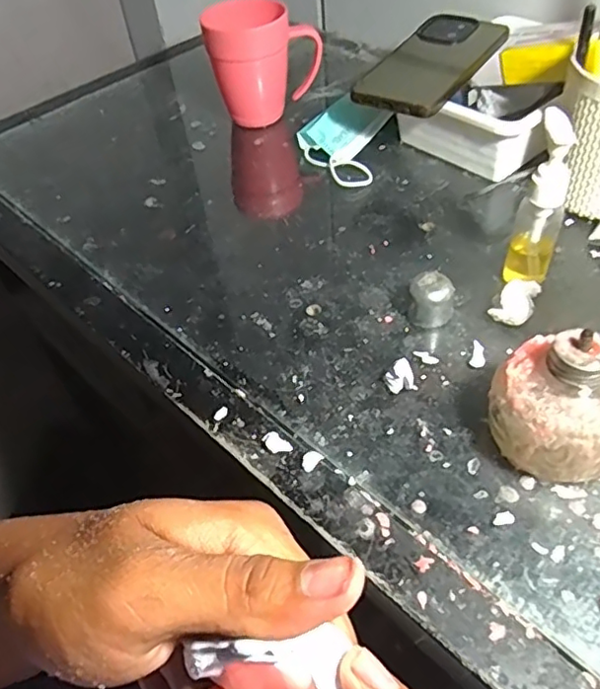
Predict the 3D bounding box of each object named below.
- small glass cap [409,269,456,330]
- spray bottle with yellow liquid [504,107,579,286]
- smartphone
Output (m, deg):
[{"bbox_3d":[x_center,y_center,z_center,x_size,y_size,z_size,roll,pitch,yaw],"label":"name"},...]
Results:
[{"bbox_3d":[0.090,-0.031,0.408,0.029,0.033,0.025,7,50,12],"label":"small glass cap"},{"bbox_3d":[0.162,-0.092,0.397,0.029,0.116,0.033,15,52,18],"label":"spray bottle with yellow liquid"},{"bbox_3d":[0.117,-0.253,0.529,0.081,0.015,0.162,25,56,25],"label":"smartphone"}]

